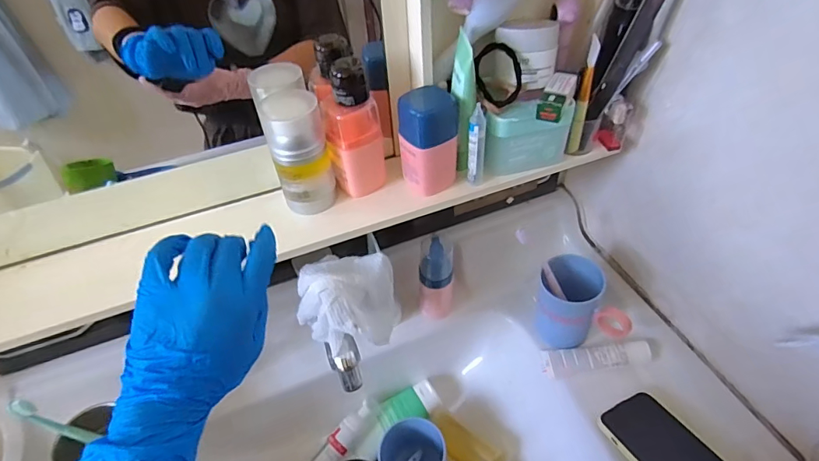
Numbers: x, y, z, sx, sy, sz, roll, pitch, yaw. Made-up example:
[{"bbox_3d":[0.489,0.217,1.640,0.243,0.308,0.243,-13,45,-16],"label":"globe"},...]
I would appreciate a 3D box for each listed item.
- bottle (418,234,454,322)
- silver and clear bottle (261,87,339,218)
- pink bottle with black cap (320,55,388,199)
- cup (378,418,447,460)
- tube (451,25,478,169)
[{"bbox_3d":[0.038,0.076,0.636,0.043,0.163,0.036,2,46,6],"label":"bottle"},{"bbox_3d":[-0.111,-0.074,0.476,0.055,0.127,0.045,-8,46,-4],"label":"silver and clear bottle"},{"bbox_3d":[-0.060,-0.102,0.485,0.056,0.129,0.037,-26,49,-20],"label":"pink bottle with black cap"},{"bbox_3d":[0.006,0.310,0.608,0.083,0.082,0.091,-2,45,2],"label":"cup"},{"bbox_3d":[0.057,-0.131,0.479,0.027,0.132,0.042,4,46,8],"label":"tube"}]

